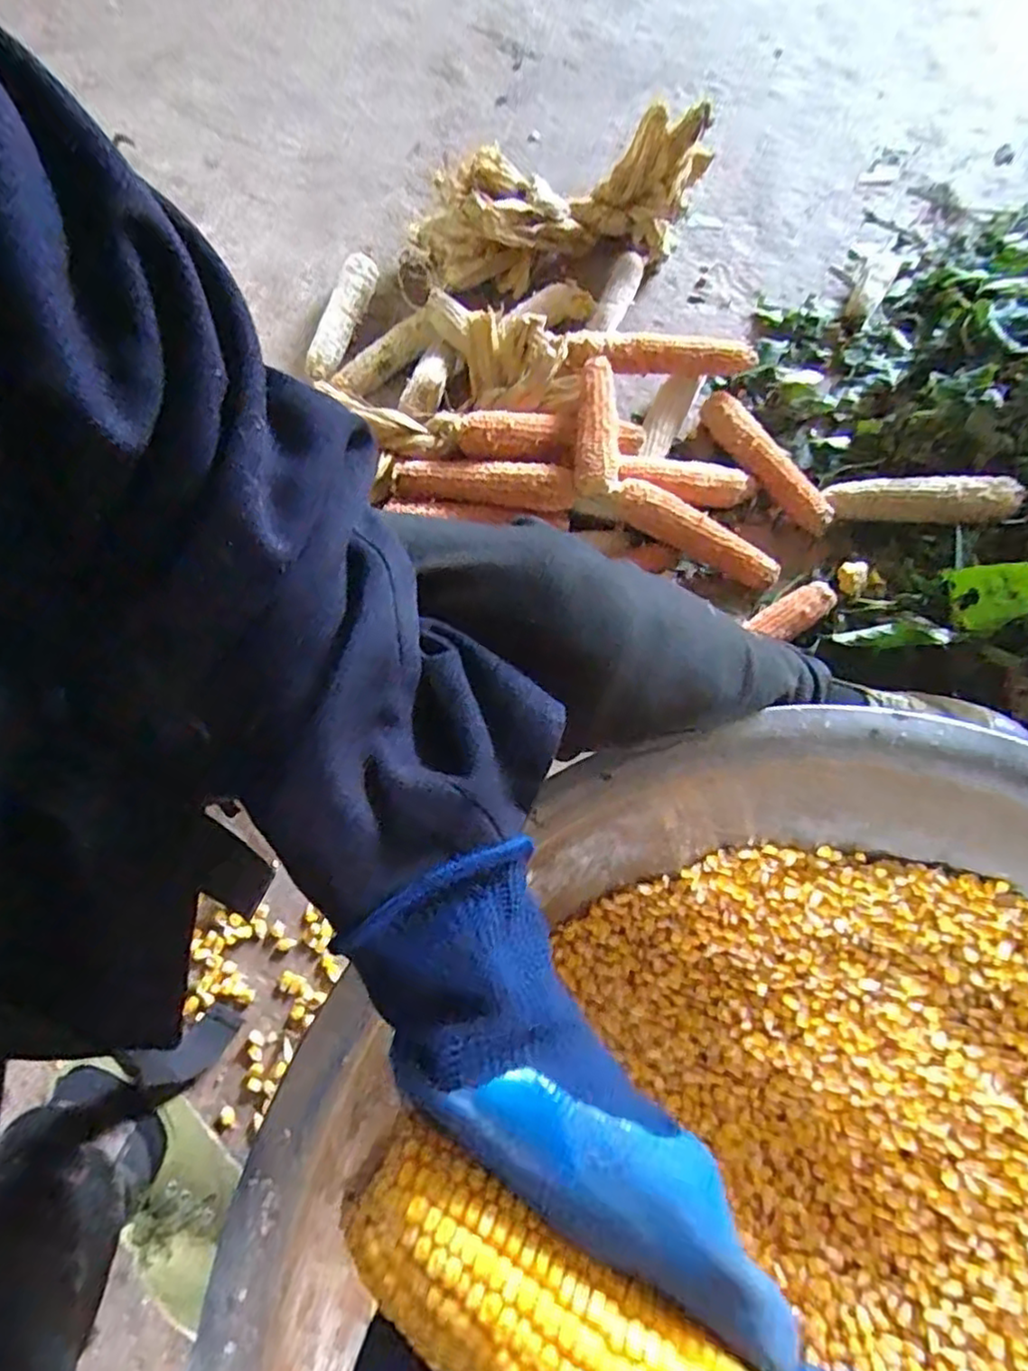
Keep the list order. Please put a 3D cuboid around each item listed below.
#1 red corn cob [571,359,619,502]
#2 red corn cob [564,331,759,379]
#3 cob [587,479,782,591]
[{"bbox_3d":[0.079,-0.235,0.634,0.040,0.034,0.144,6,68,1],"label":"red corn cob"},{"bbox_3d":[0.154,-0.339,0.711,0.206,0.041,0.040,-5,68,-16],"label":"red corn cob"},{"bbox_3d":[0.168,-0.146,0.654,0.187,0.031,0.036,26,69,-7],"label":"cob"}]

